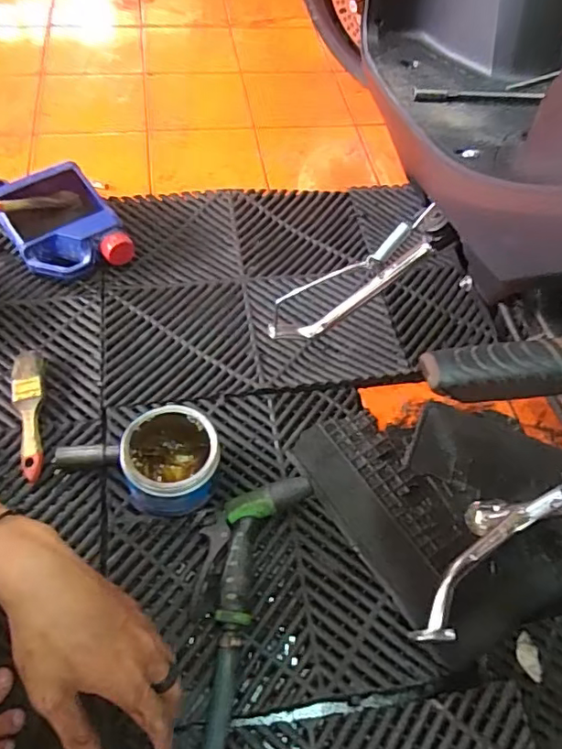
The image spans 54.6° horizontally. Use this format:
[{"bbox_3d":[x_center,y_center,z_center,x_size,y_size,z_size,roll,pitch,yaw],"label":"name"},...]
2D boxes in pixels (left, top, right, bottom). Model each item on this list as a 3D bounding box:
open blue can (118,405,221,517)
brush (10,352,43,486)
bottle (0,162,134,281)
[{"bbox_3d":[-0.121,0.097,0.603,0.097,0.080,0.100,2,56,-3],"label":"open blue can"},{"bbox_3d":[-0.307,0.045,0.658,0.036,0.018,0.177,-9,58,-11],"label":"brush"},{"bbox_3d":[-0.328,-0.224,0.804,0.140,0.071,0.221,-27,63,-20],"label":"bottle"}]

